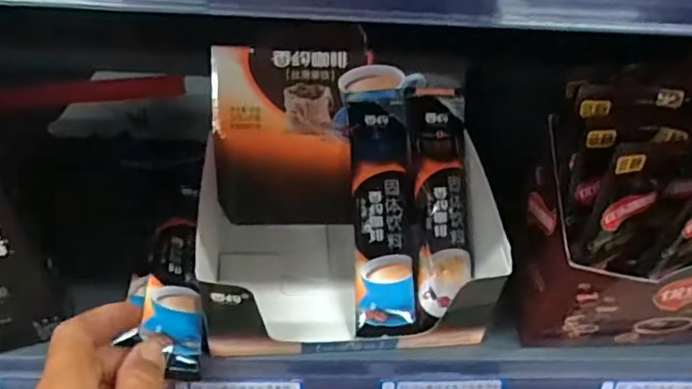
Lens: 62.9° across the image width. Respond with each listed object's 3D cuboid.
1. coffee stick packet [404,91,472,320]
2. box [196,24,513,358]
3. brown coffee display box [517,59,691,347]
[{"bbox_3d":[0.068,0.003,0.404,0.041,0.012,0.158,-1,83,-6],"label":"coffee stick packet"},{"bbox_3d":[0.004,0.000,0.395,0.197,0.137,0.170,0,45,-6],"label":"box"},{"bbox_3d":[0.207,0.013,0.362,0.163,0.167,0.099,-4,45,-9],"label":"brown coffee display box"}]

